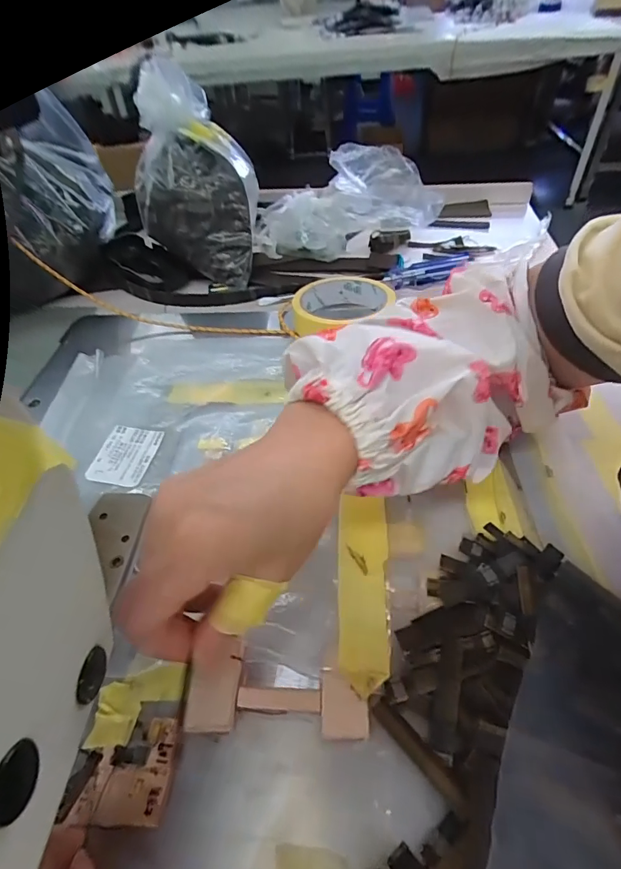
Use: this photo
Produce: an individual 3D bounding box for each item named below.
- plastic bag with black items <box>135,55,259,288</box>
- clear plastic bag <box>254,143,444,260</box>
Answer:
[{"bbox_3d":[-0.121,-0.265,0.456,0.124,0.169,0.150,-5,47,-1],"label":"plastic bag with black items"},{"bbox_3d":[0.051,-0.281,0.512,0.233,0.092,0.125,-5,47,-1],"label":"clear plastic bag"}]

